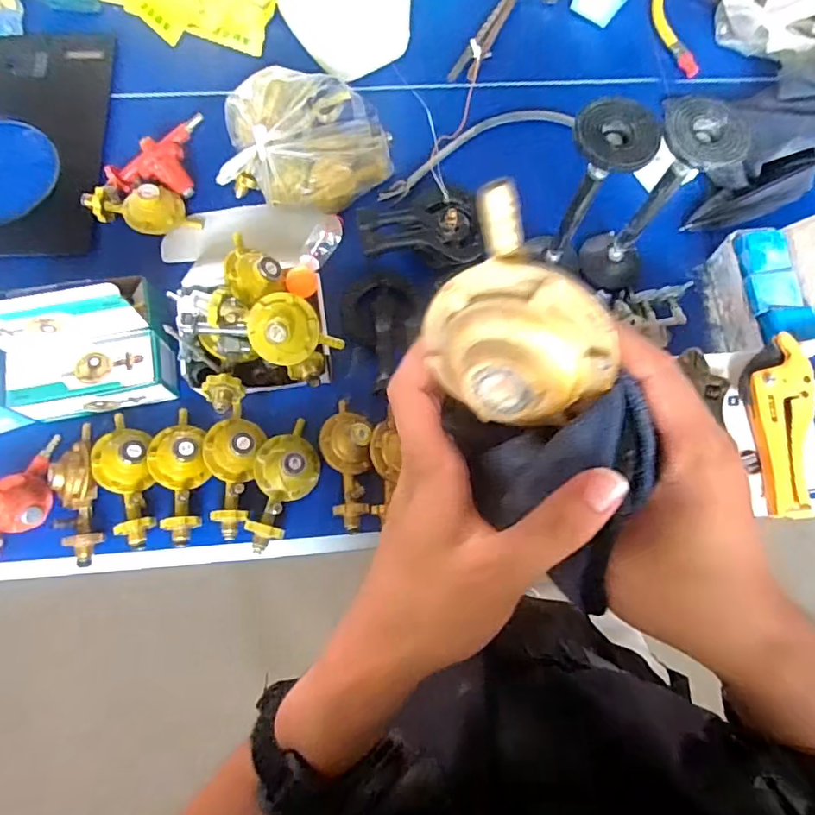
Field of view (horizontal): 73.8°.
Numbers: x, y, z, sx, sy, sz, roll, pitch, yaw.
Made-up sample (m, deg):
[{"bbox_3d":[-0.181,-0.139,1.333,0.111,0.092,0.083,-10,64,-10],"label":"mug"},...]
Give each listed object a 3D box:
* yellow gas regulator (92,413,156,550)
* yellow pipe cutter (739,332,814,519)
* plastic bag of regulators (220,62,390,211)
[{"bbox_3d":[-0.352,0.086,0.676,0.063,0.048,0.172,-7,74,-4],"label":"yellow gas regulator"},{"bbox_3d":[0.439,0.019,0.641,0.079,0.025,0.212,9,73,1],"label":"yellow pipe cutter"},{"bbox_3d":[-0.154,-0.396,0.813,0.257,0.092,0.211,-32,77,-11],"label":"plastic bag of regulators"}]

